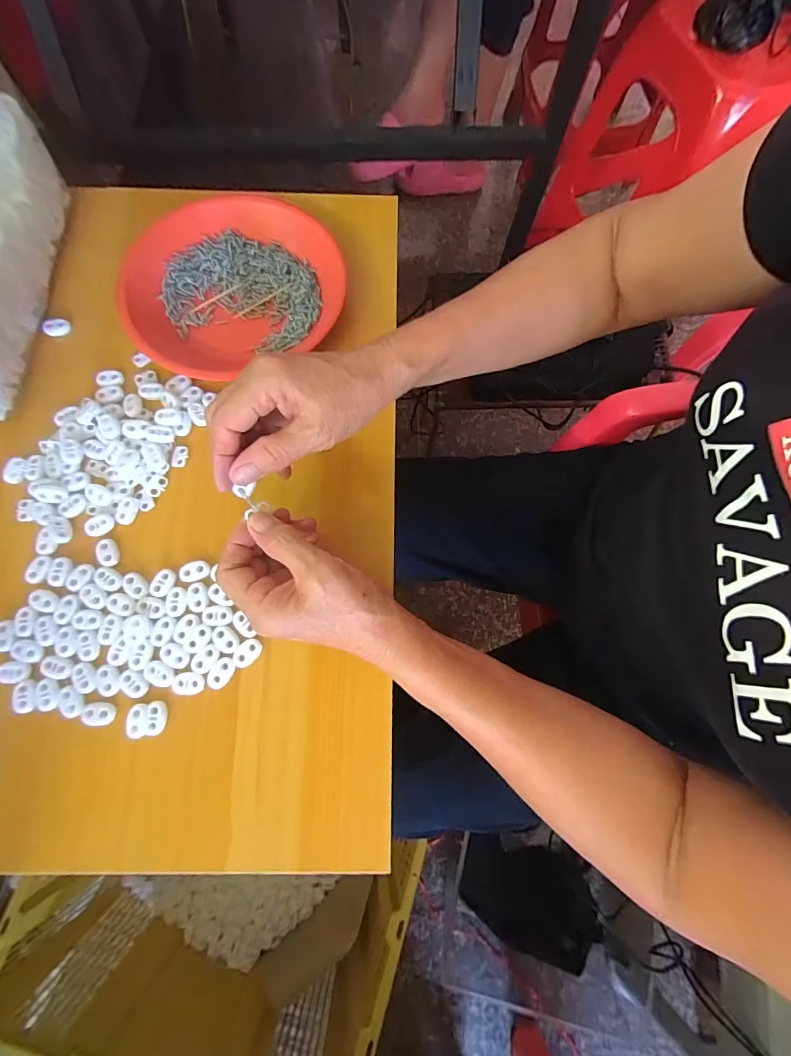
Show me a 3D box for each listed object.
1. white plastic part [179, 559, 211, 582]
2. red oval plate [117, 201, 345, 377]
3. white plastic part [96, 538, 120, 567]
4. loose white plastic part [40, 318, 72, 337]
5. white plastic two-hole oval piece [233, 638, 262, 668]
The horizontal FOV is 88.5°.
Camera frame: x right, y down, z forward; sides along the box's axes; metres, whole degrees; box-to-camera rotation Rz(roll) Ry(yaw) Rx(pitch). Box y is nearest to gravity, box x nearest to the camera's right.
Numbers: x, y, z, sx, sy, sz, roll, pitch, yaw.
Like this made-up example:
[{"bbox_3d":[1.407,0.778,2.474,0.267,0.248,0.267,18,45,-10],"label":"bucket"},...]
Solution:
[{"bbox_3d":[-0.158,0.033,0.317,0.023,0.004,0.015,-16,76,-6],"label":"white plastic part"},{"bbox_3d":[-0.150,-0.225,0.377,0.190,0.026,0.184,-25,77,-8],"label":"red oval plate"},{"bbox_3d":[-0.227,0.019,0.320,0.015,0.004,0.022,-14,76,-5],"label":"white plastic part"},{"bbox_3d":[-0.314,-0.186,0.376,0.025,0.010,0.011,-7,76,-3],"label":"loose white plastic part"},{"bbox_3d":[-0.111,0.094,0.304,0.016,0.004,0.022,35,77,7],"label":"white plastic two-hole oval piece"}]

